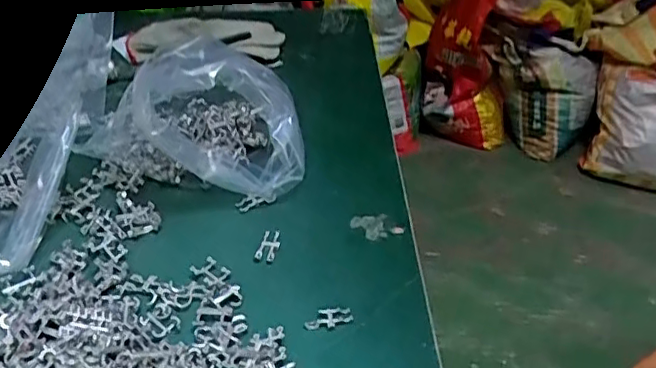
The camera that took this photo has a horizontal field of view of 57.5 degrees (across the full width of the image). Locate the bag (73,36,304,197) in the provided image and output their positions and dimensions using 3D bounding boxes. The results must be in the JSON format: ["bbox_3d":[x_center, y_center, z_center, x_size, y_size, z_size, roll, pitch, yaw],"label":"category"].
[{"bbox_3d":[-0.119,-0.063,0.542,0.196,0.119,0.137,29,44,28],"label":"bag"}]

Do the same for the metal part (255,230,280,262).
[{"bbox_3d":[-0.049,0.050,0.495,0.017,0.006,0.030,11,39,9],"label":"metal part"}]

